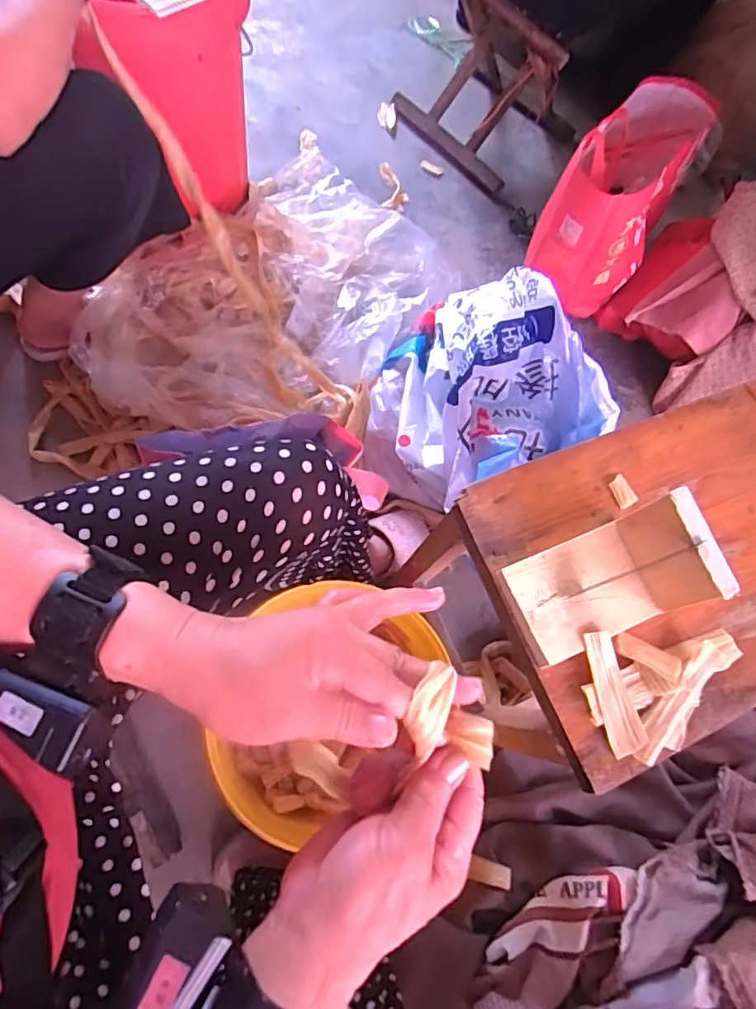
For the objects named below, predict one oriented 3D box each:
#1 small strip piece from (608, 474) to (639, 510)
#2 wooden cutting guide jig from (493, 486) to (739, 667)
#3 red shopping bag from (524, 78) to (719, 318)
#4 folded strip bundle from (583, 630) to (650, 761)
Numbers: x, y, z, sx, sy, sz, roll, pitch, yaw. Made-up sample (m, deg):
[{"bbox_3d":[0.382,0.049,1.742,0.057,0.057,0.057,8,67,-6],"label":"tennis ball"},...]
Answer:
[{"bbox_3d":[0.204,-0.011,0.458,0.018,0.007,0.027,-22,72,-10],"label":"small strip piece"},{"bbox_3d":[0.163,0.053,0.388,0.125,0.070,0.076,-18,71,-9],"label":"wooden cutting guide jig"},{"bbox_3d":[0.408,-0.517,0.946,0.168,0.226,0.315,33,72,9],"label":"red shopping bag"},{"bbox_3d":[0.169,0.135,0.396,0.026,0.006,0.087,-16,86,-8],"label":"folded strip bundle"}]

